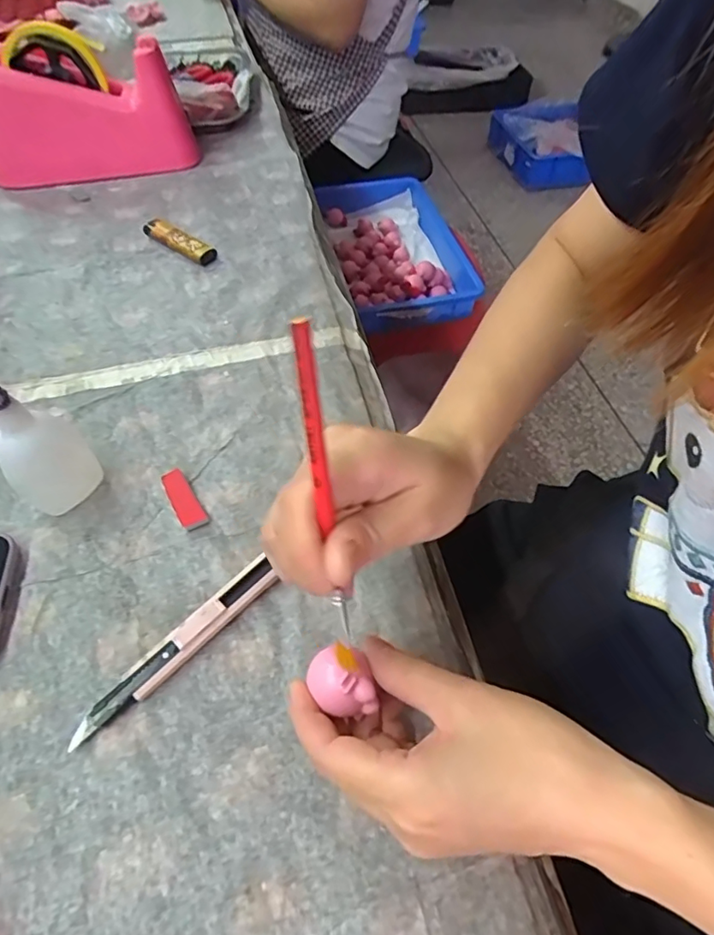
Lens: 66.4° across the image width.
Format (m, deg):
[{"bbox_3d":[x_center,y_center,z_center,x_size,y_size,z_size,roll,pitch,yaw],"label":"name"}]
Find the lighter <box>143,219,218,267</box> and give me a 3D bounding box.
[{"bbox_3d":[-0.154,-0.198,0.476,0.074,0.014,0.018,31,60,21],"label":"lighter"}]

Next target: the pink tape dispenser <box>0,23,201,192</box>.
[{"bbox_3d":[-0.263,-0.340,0.517,0.195,0.109,0.068,-10,54,-7],"label":"pink tape dispenser"}]

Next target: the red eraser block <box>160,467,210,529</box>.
[{"bbox_3d":[-0.106,0.018,0.331,0.015,0.006,0.044,-28,59,-19],"label":"red eraser block"}]

